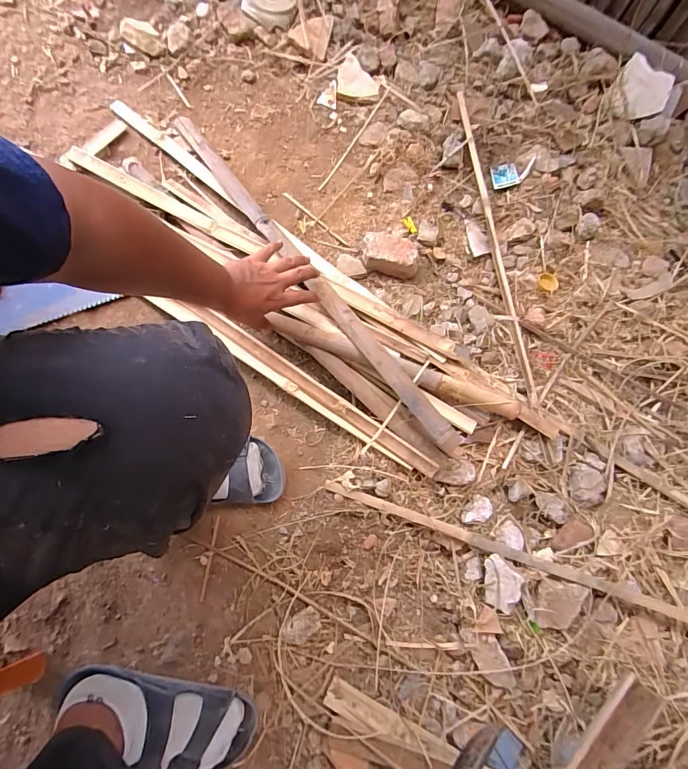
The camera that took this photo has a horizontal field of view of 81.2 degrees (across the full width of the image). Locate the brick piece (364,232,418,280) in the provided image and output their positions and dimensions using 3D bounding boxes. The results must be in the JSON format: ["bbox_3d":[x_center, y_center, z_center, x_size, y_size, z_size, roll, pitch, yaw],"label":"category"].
[{"bbox_3d":[0.087,-0.243,0.743,0.107,0.044,0.072,12,77,1],"label":"brick piece"}]

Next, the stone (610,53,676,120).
[{"bbox_3d":[0.607,-0.598,0.813,0.103,0.032,0.127,31,78,5],"label":"stone"}]

